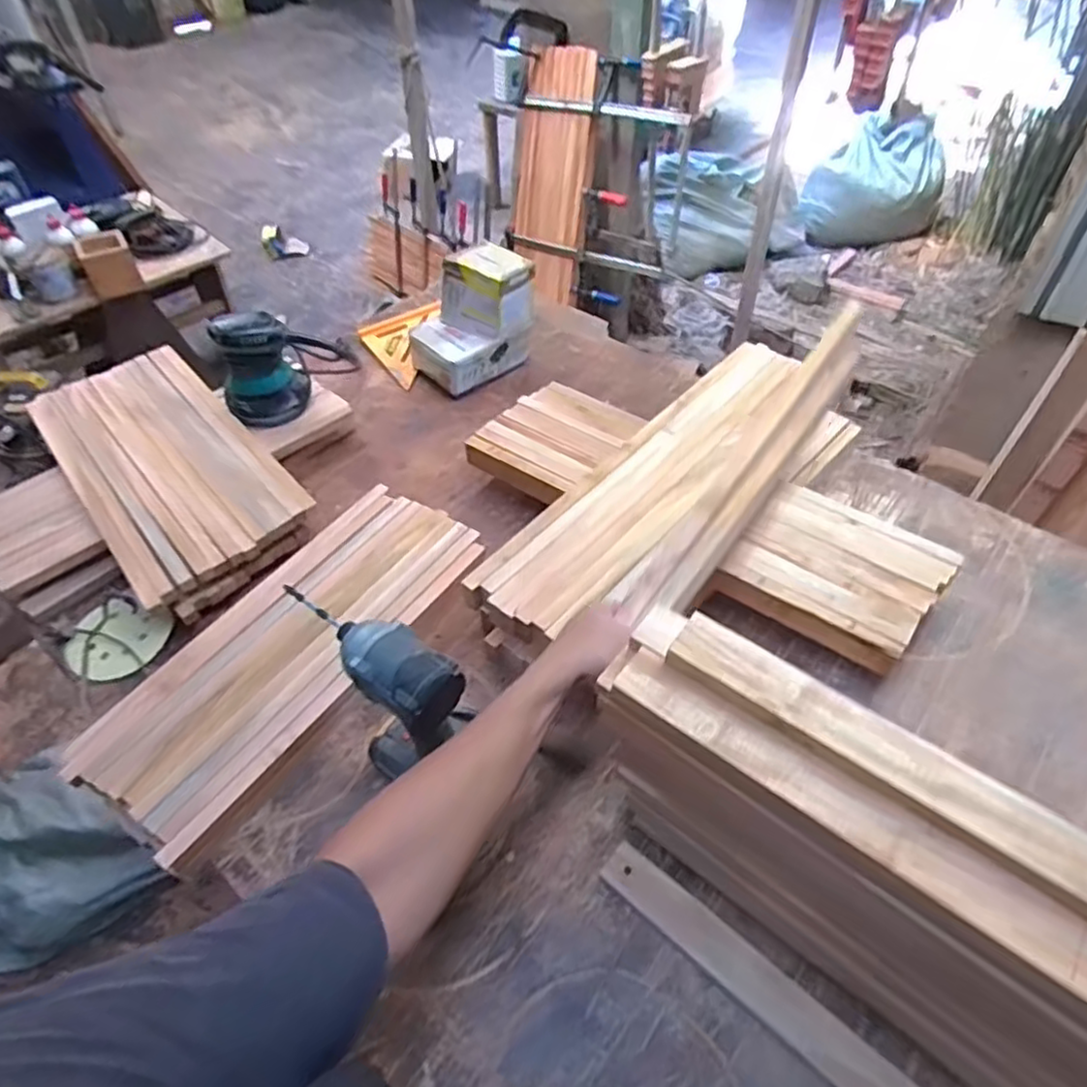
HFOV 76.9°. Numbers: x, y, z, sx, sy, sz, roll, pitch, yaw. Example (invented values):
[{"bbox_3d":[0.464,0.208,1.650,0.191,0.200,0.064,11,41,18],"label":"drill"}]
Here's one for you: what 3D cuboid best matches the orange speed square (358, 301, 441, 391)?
[{"bbox_3d":[-0.270,-0.372,1.243,0.142,0.029,0.222,7,50,7],"label":"orange speed square"}]

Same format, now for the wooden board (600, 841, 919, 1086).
[{"bbox_3d":[0.294,0.448,0.525,0.589,0.023,0.044,33,57,26],"label":"wooden board"}]

